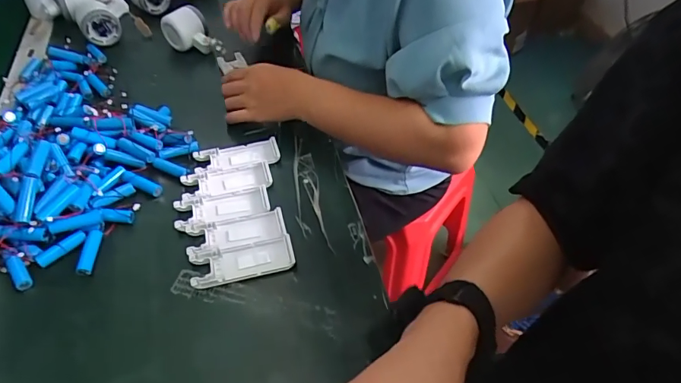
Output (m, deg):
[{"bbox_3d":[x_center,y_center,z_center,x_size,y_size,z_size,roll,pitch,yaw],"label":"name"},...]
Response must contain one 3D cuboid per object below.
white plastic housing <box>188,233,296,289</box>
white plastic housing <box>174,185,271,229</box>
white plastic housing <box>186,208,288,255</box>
[{"bbox_3d":[-0.101,0.071,0.458,0.102,0.013,0.042,-11,51,-10],"label":"white plastic housing"},{"bbox_3d":[-0.134,0.016,0.502,0.102,0.008,0.040,-12,51,-11],"label":"white plastic housing"},{"bbox_3d":[-0.113,0.042,0.481,0.101,0.009,0.040,-11,51,-10],"label":"white plastic housing"}]

